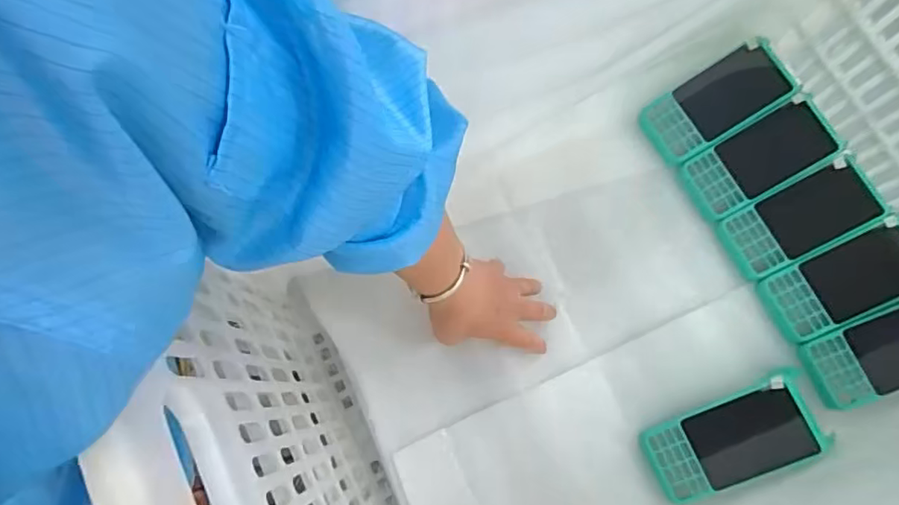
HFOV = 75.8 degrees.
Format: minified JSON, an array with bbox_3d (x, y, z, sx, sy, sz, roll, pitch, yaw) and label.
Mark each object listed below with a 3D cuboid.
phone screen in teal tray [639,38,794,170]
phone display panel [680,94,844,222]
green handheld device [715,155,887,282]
[{"bbox_3d":[0.286,-0.162,0.622,0.150,0.016,0.073,-33,78,8],"label":"phone screen in teal tray"},{"bbox_3d":[0.328,-0.099,0.612,0.151,0.013,0.072,-31,78,7],"label":"phone display panel"},{"bbox_3d":[0.363,-0.036,0.602,0.154,0.013,0.074,-29,78,5],"label":"green handheld device"}]

